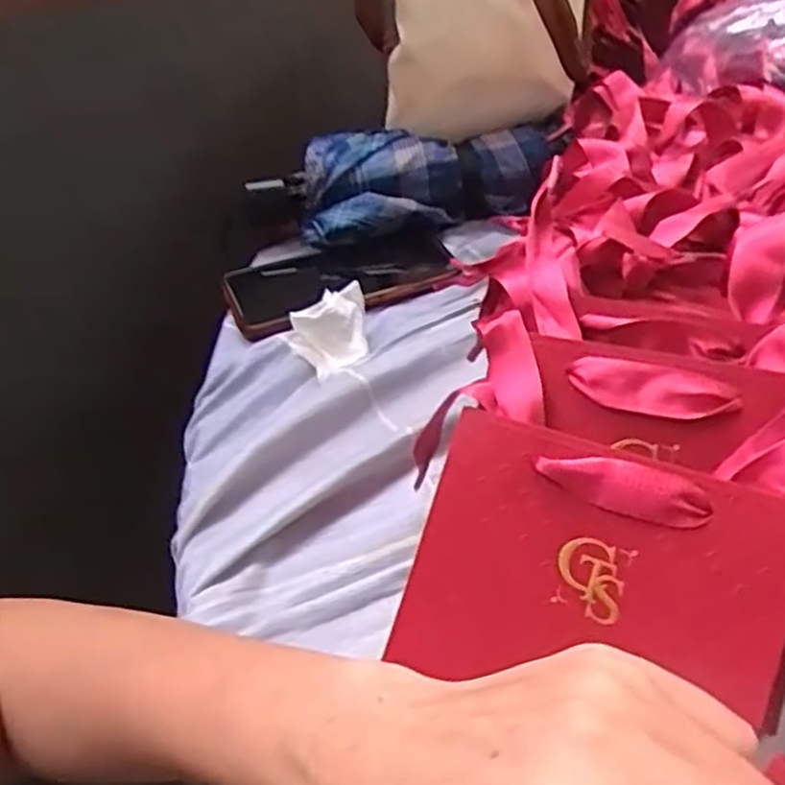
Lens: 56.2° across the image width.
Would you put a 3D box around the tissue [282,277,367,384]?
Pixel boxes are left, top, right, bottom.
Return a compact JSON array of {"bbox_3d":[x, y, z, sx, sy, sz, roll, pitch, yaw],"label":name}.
[{"bbox_3d":[-0.039,-0.041,0.464,0.051,0.033,0.052,-13,44,-9],"label":"tissue"}]

